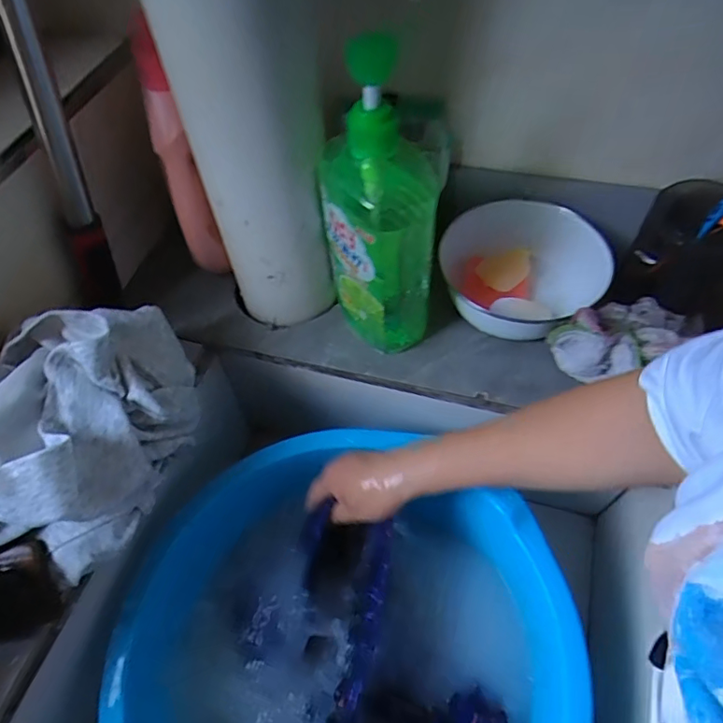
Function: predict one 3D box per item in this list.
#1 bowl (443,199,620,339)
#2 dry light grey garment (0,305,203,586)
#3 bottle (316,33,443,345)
[{"bbox_3d":[0.154,-0.086,0.525,0.162,0.063,0.148,-38,62,-21],"label":"bowl"},{"bbox_3d":[-0.223,0.048,0.406,0.137,0.096,0.224,12,57,11],"label":"dry light grey garment"},{"bbox_3d":[0.016,-0.103,0.436,0.088,0.244,0.077,-8,56,-2],"label":"bottle"}]

